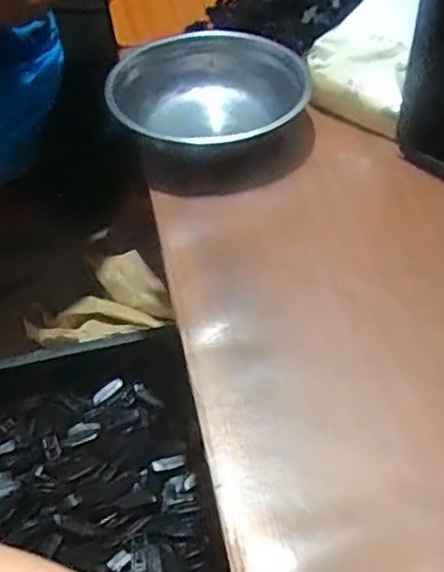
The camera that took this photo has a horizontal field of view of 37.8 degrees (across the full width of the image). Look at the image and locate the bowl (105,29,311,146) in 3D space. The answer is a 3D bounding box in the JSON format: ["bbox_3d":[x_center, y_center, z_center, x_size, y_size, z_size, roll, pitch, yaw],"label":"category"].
[{"bbox_3d":[-0.016,-0.198,0.706,0.202,0.079,0.193,-2,48,2],"label":"bowl"}]

